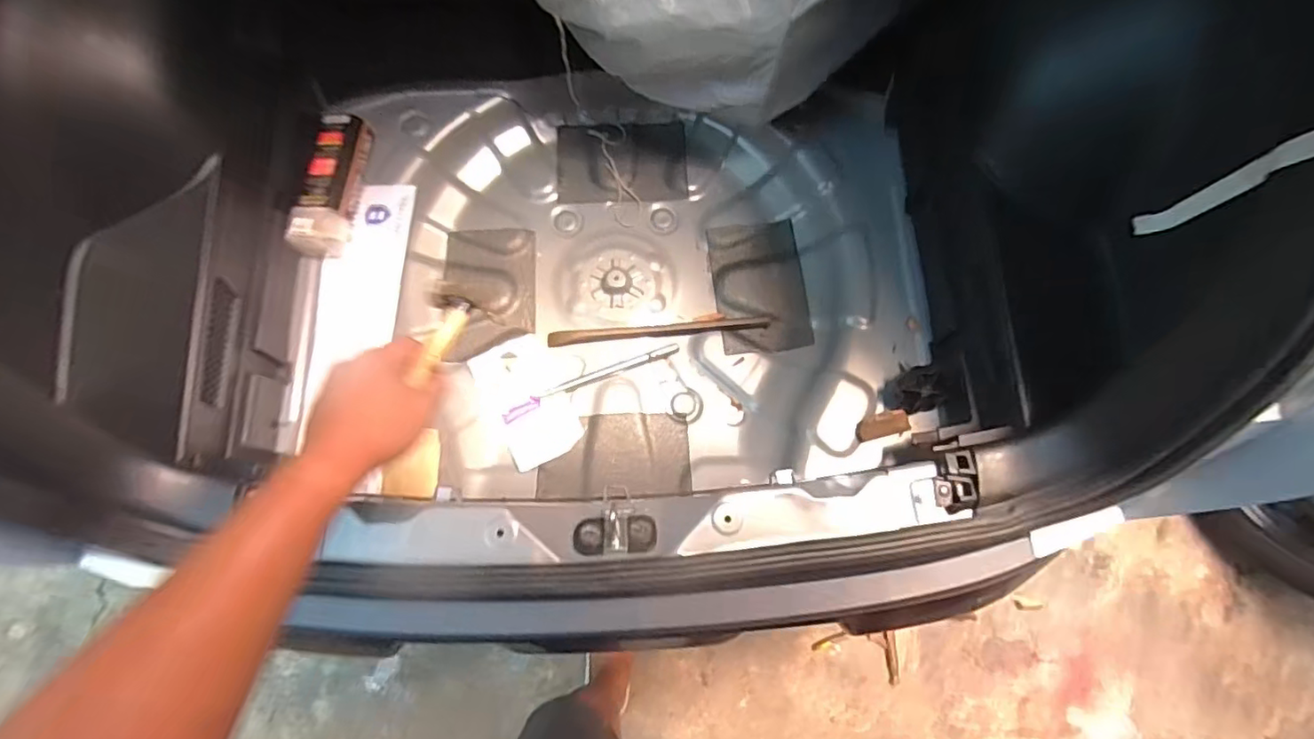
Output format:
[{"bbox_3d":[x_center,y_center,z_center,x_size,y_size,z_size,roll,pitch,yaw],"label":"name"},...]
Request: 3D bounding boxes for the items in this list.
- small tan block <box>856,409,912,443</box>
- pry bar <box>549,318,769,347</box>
[{"bbox_3d":[0.329,0.081,0.862,0.074,0.013,0.036,-8,76,0],"label":"small tan block"},{"bbox_3d":[0.002,-0.067,0.976,0.356,0.019,0.026,-5,76,0],"label":"pry bar"}]

